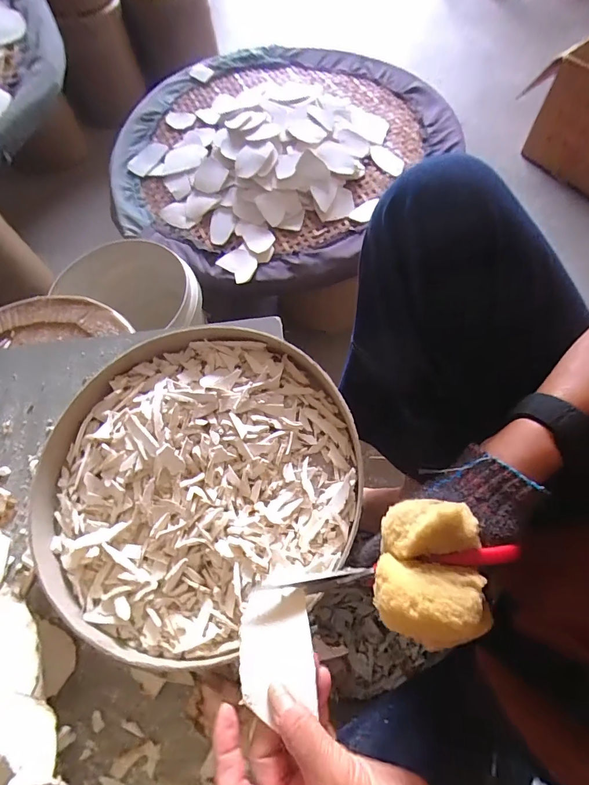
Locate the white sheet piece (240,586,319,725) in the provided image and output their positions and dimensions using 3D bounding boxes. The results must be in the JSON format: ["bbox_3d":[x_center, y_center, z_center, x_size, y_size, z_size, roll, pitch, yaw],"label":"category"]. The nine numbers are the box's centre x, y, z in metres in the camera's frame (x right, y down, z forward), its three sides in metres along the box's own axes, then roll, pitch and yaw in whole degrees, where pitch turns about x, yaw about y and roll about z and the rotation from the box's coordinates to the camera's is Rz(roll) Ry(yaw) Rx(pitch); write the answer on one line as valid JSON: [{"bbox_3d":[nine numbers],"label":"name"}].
[{"bbox_3d":[-0.012,0.169,0.258,0.047,0.004,0.068,-4,61,-1],"label":"white sheet piece"}]

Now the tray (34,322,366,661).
[{"bbox_3d":[-0.096,0.074,0.380,0.303,0.053,0.281,-1,66,2],"label":"tray"}]

